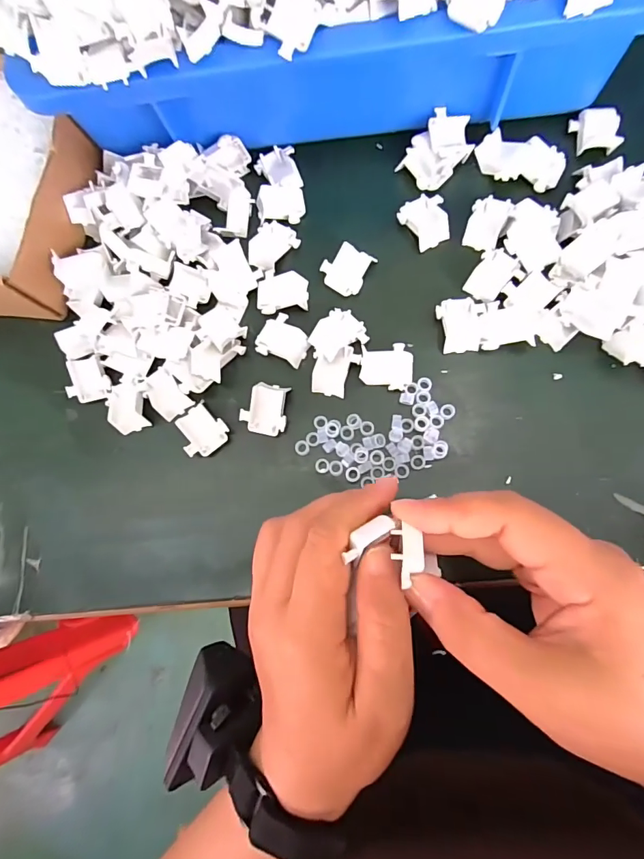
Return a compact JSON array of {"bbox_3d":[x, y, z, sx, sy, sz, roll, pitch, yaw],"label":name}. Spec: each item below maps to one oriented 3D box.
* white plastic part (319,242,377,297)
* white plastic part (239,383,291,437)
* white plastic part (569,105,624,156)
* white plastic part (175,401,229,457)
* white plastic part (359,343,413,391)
[{"bbox_3d":[0.016,-0.106,0.283,0.029,0.010,0.031,34,86,10],"label":"white plastic part"},{"bbox_3d":[-0.036,-0.013,0.274,0.028,0.010,0.031,11,82,8],"label":"white plastic part"},{"bbox_3d":[0.177,-0.194,0.279,0.029,0.011,0.028,10,82,8],"label":"white plastic part"},{"bbox_3d":[-0.077,0.001,0.277,0.029,0.011,0.030,-39,79,-1],"label":"white plastic part"},{"bbox_3d":[0.041,-0.040,0.272,0.032,0.004,0.029,2,81,7],"label":"white plastic part"}]

